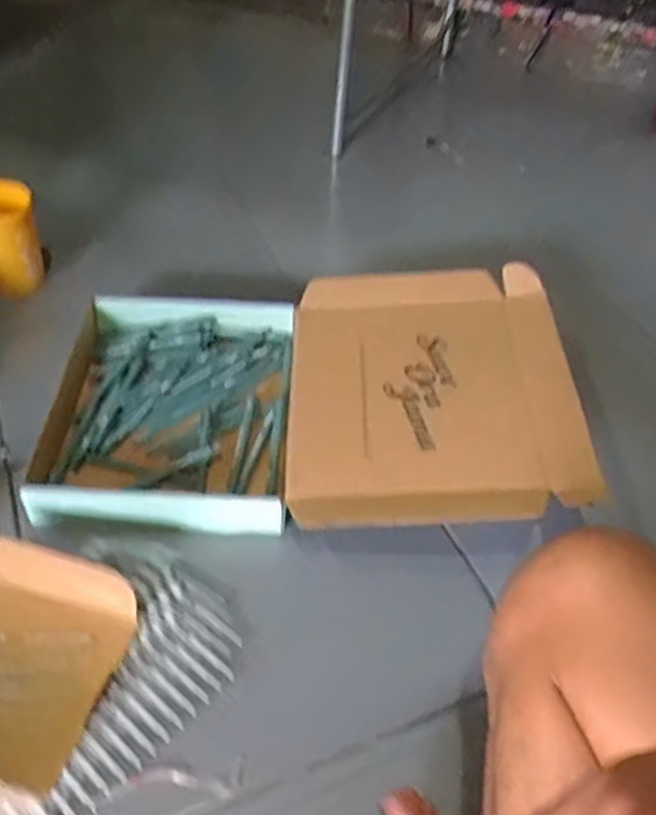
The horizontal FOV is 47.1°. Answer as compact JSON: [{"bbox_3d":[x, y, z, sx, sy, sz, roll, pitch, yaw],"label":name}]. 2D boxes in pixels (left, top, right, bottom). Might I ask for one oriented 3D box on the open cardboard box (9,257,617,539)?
[{"bbox_3d":[-0.018,-0.017,0.842,0.567,0.097,0.364,4,45,1],"label":"open cardboard box"}]

